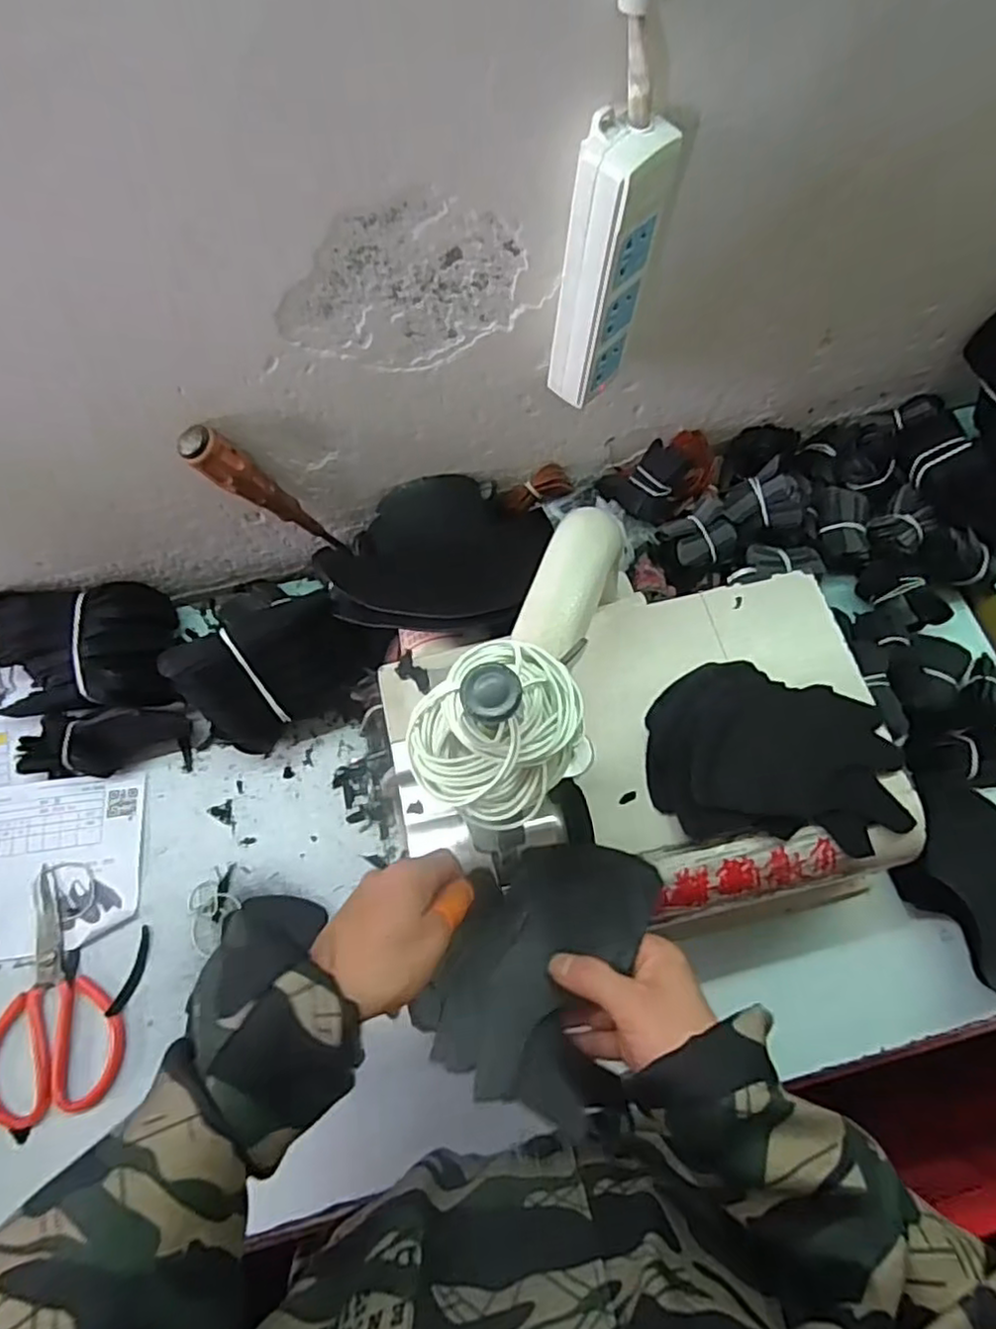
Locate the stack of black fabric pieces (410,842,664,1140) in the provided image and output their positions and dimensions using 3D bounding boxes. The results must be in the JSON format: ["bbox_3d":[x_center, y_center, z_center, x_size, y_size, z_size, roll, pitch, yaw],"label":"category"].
[{"bbox_3d":[0.026,0.176,0.401,0.114,0.041,0.145,15,69,7],"label":"stack of black fabric pieces"}]

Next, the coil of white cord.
[{"bbox_3d":[0.001,0.025,0.273,0.061,0.034,0.071,40,76,15],"label":"coil of white cord"}]

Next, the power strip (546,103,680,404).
[{"bbox_3d":[0.068,-0.248,0.426,0.044,0.165,0.059,34,75,13],"label":"power strip"}]

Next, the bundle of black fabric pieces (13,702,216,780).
[{"bbox_3d":[-0.347,0.067,0.605,0.157,0.042,0.058,-5,70,0],"label":"bundle of black fabric pieces"}]

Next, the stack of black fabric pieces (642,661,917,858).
[{"bbox_3d":[0.189,0.057,0.451,0.166,0.029,0.118,4,68,3],"label":"stack of black fabric pieces"}]

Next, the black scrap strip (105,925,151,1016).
[{"bbox_3d":[-0.300,0.251,0.550,0.012,0.011,0.067,9,69,5],"label":"black scrap strip"}]

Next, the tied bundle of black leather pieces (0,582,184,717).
[{"bbox_3d":[-0.380,-0.014,0.619,0.173,0.078,0.122,-1,70,2],"label":"tied bundle of black leather pieces"}]

